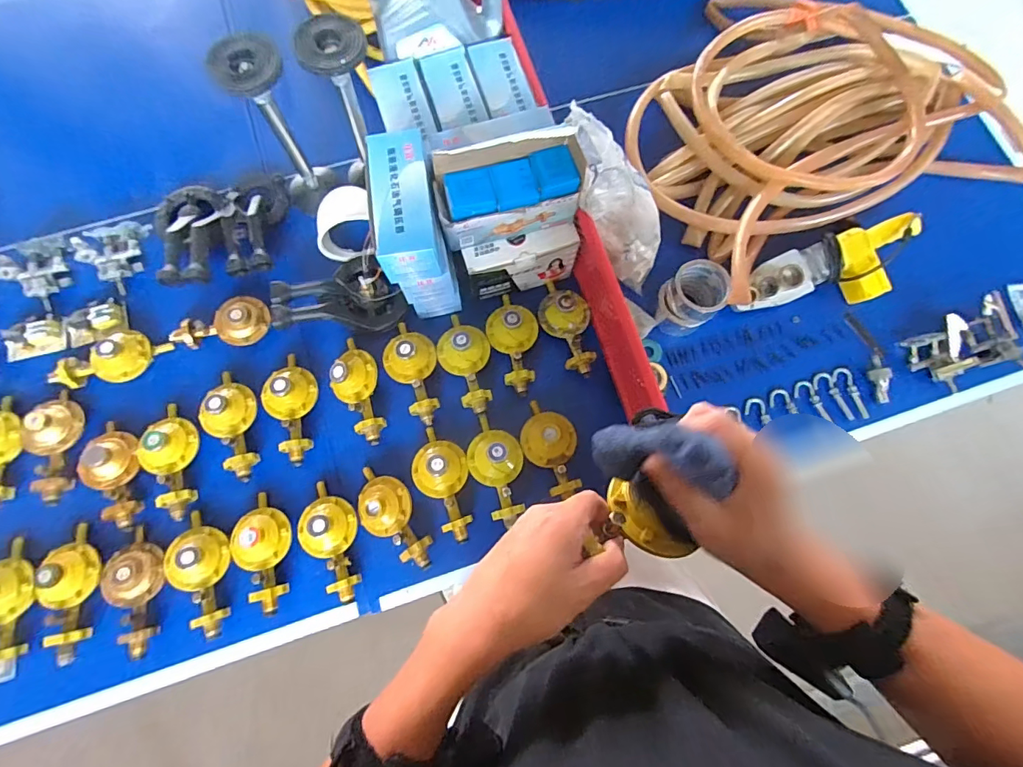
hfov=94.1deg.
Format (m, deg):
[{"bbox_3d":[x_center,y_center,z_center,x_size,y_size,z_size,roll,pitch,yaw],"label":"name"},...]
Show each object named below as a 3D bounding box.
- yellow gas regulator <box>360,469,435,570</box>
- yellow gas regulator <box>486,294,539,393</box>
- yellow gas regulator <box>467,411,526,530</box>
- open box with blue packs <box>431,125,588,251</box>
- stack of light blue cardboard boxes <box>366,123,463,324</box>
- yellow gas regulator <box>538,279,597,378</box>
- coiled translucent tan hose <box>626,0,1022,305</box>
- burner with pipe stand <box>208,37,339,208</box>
[{"bbox_3d":[-0.176,0.195,0.690,0.076,0.047,0.160,-26,76,-5],"label":"yellow gas regulator"},{"bbox_3d":[0.002,-0.073,0.758,0.078,0.052,0.166,-2,75,1],"label":"yellow gas regulator"},{"bbox_3d":[-0.021,0.124,0.707,0.078,0.048,0.164,-12,75,-2],"label":"yellow gas regulator"},{"bbox_3d":[-0.003,-0.269,0.659,0.198,0.137,0.082,-10,75,-1],"label":"open box with blue packs"},{"bbox_3d":[-0.143,-0.225,0.706,0.087,0.194,0.184,-12,75,-2],"label":"stack of light blue cardboard boxes"},{"bbox_3d":[0.092,-0.098,0.769,0.074,0.061,0.172,-19,75,-3],"label":"yellow gas regulator"},{"bbox_3d":[0.529,-0.497,0.854,0.657,0.098,0.551,-21,75,-4],"label":"coiled translucent tan hose"},{"bbox_3d":[-0.343,-0.379,0.732,0.090,0.265,0.080,-26,76,-5],"label":"burner with pipe stand"}]

